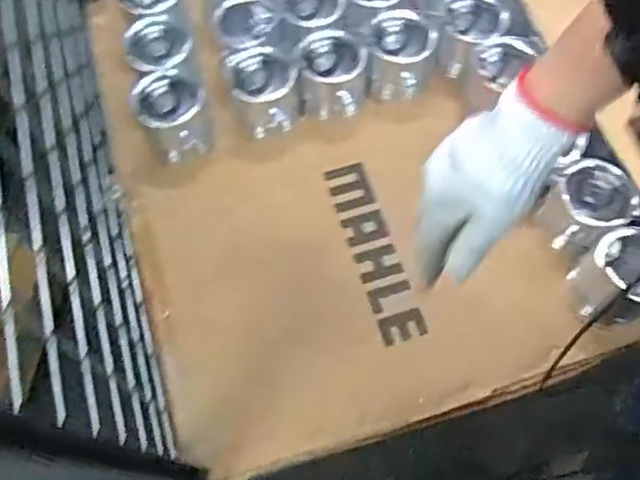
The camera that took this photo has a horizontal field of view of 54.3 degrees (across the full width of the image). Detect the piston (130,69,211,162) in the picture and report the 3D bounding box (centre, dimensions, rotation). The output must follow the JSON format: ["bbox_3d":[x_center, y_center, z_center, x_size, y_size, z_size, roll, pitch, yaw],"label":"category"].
[{"bbox_3d":[-0.177,-0.149,0.760,0.083,0.093,0.074,-27,68,-11],"label":"piston"}]

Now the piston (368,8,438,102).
[{"bbox_3d":[0.100,-0.236,0.791,0.082,0.085,0.088,0,65,1],"label":"piston"}]

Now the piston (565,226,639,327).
[{"bbox_3d":[0.317,0.040,0.659,0.085,0.110,0.081,0,65,1],"label":"piston"}]

